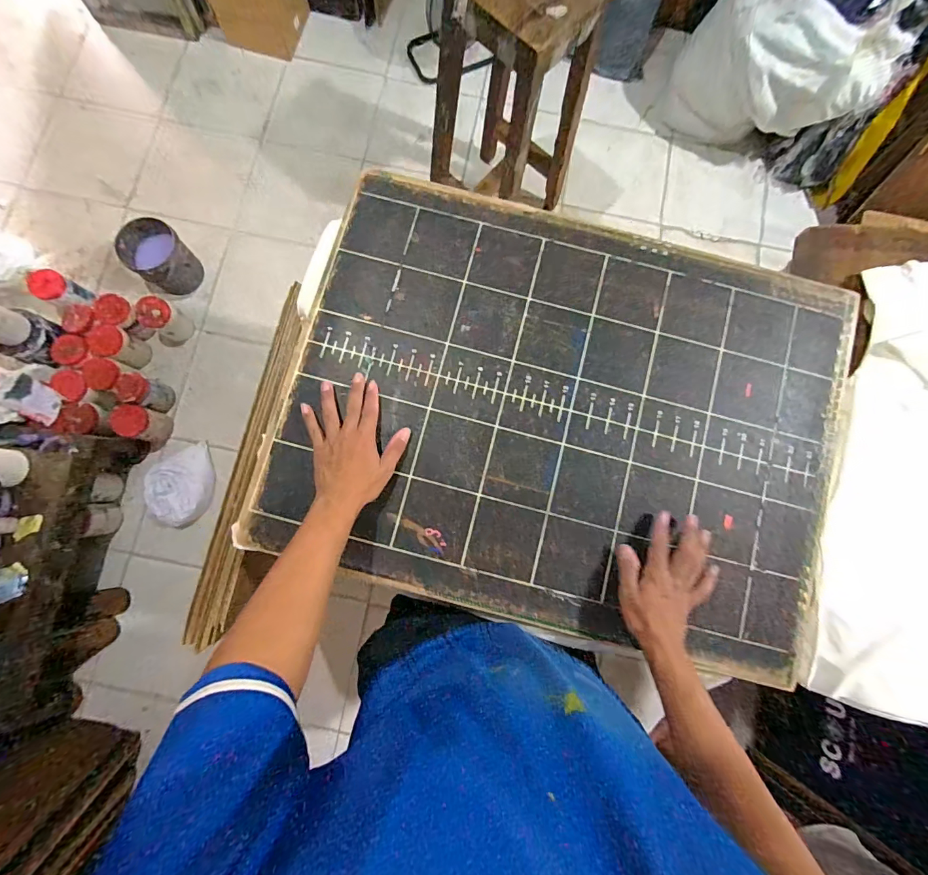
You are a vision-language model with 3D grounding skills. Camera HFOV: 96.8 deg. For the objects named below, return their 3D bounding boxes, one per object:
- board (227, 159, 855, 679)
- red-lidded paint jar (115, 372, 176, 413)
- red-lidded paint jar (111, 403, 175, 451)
[{"bbox_3d":[0.153,-0.042,0.599,0.794,0.027,0.583,15,81,-1],"label":"board"},{"bbox_3d":[-1.059,-0.151,1.373,0.108,0.163,0.099,0,82,-3],"label":"red-lidded paint jar"},{"bbox_3d":[-1.076,-0.035,1.369,0.120,0.139,0.131,17,81,0],"label":"red-lidded paint jar"}]

